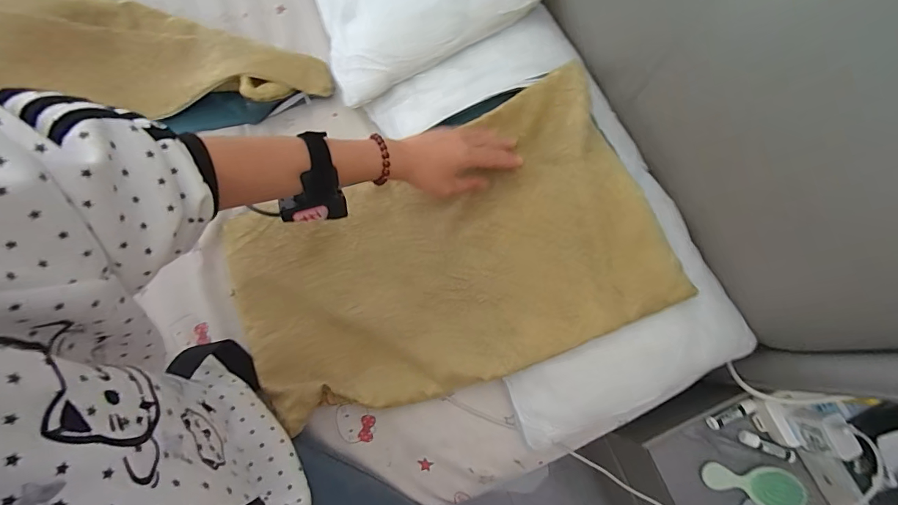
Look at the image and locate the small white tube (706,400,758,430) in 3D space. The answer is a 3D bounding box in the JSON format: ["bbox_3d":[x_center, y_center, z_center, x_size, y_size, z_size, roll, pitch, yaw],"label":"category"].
[{"bbox_3d":[0.389,0.223,0.594,0.068,0.016,0.020,-23,78,-7],"label":"small white tube"}]

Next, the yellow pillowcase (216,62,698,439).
[{"bbox_3d":[-0.025,0.013,0.536,0.490,0.138,0.302,-19,77,-6],"label":"yellow pillowcase"}]

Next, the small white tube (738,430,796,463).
[{"bbox_3d":[0.433,0.264,0.588,0.069,0.013,0.018,22,77,4],"label":"small white tube"}]

